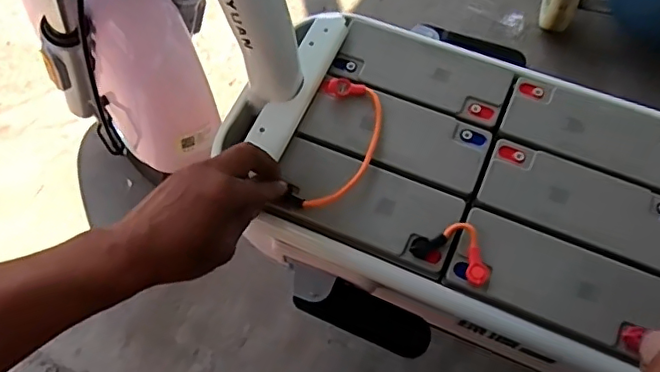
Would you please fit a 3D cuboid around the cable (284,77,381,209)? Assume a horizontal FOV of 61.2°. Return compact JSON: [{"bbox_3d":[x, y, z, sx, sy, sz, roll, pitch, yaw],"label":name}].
[{"bbox_3d":[0.008,-0.038,0.498,0.063,0.015,0.131,14,69,8],"label":"cable"}]

